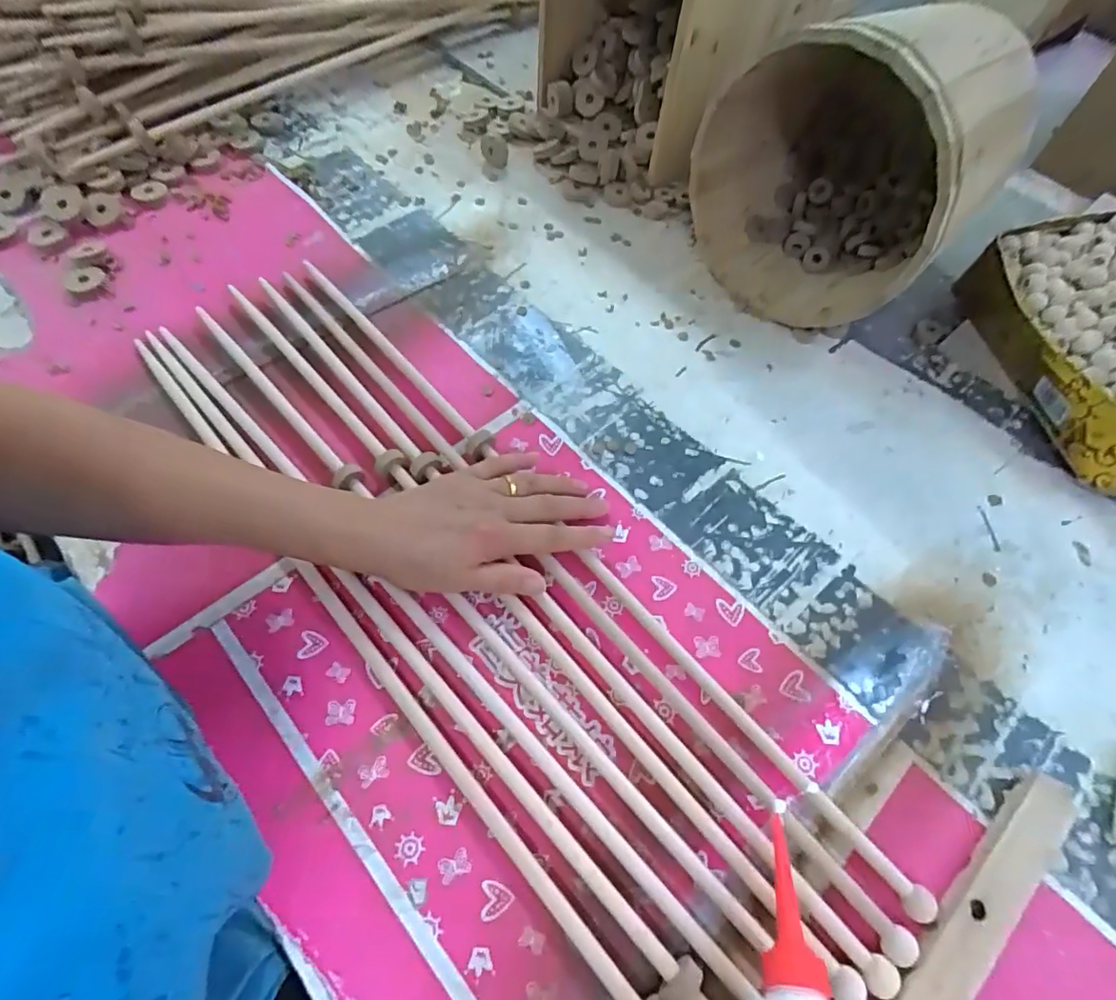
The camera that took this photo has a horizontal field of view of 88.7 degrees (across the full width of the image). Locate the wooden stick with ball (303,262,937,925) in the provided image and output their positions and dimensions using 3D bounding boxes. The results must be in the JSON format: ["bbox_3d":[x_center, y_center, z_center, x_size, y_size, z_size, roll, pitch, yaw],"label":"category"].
[{"bbox_3d":[-0.014,0.007,0.451,0.016,0.018,0.691,-37,69,-21],"label":"wooden stick with ball"}]

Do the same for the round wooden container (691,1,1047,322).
[{"bbox_3d":[0.270,-0.312,0.530,0.226,0.233,0.191,41,67,18],"label":"round wooden container"}]

